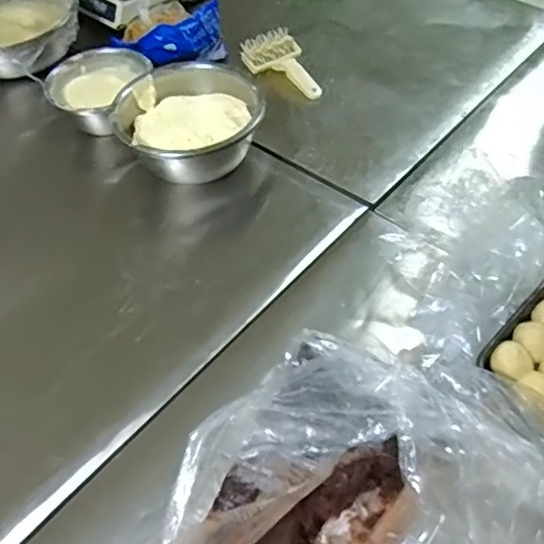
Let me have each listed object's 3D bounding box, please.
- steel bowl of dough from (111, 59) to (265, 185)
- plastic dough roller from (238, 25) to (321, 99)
[{"bbox_3d":[-0.140,-0.250,0.987,0.225,0.108,0.236,-1,52,1],"label":"steel bowl of dough"},{"bbox_3d":[0.031,-0.429,1.168,0.201,0.048,0.103,41,63,15],"label":"plastic dough roller"}]

